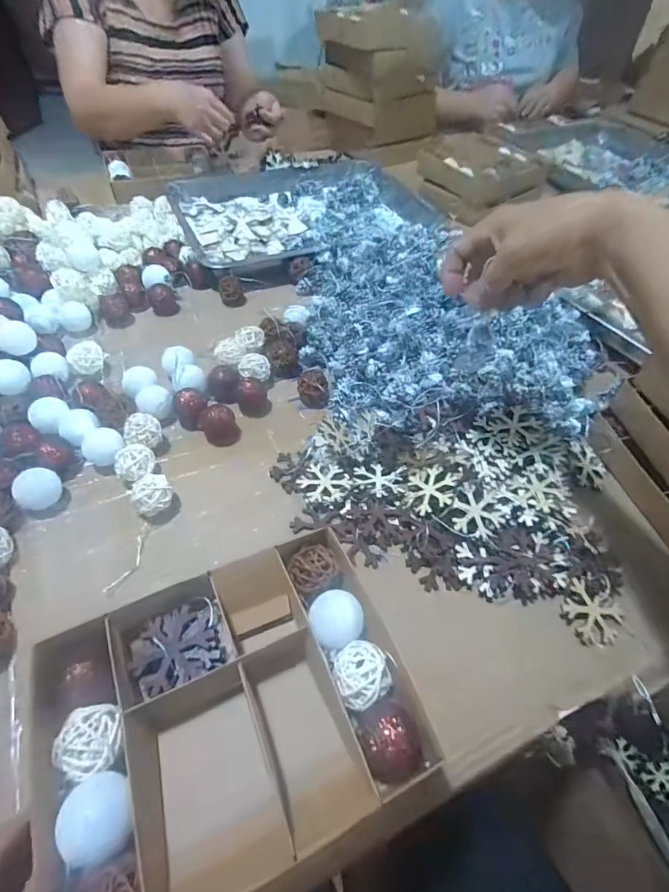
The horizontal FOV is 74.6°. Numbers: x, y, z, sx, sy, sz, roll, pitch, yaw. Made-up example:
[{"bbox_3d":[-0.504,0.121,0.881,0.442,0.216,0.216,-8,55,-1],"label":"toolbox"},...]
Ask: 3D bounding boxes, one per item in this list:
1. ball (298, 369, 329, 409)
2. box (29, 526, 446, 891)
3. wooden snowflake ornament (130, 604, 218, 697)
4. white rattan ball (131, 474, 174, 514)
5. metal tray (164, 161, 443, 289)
[{"bbox_3d":[-0.025,-0.069,0.526,0.036,0.035,0.037,2,51,-3],"label":"ball"},{"bbox_3d":[-0.064,0.172,0.289,0.209,0.063,0.178,-20,56,-20],"label":"box"},{"bbox_3d":[-0.109,0.136,0.297,0.052,0.004,0.046,-22,57,-21],"label":"wooden snowflake ornament"},{"bbox_3d":[-0.172,0.048,0.419,0.033,0.033,0.032,2,51,-3],"label":"white rattan ball"},{"bbox_3d":[-0.063,-0.428,0.799,0.425,0.050,0.368,-18,55,-19],"label":"metal tray"}]

